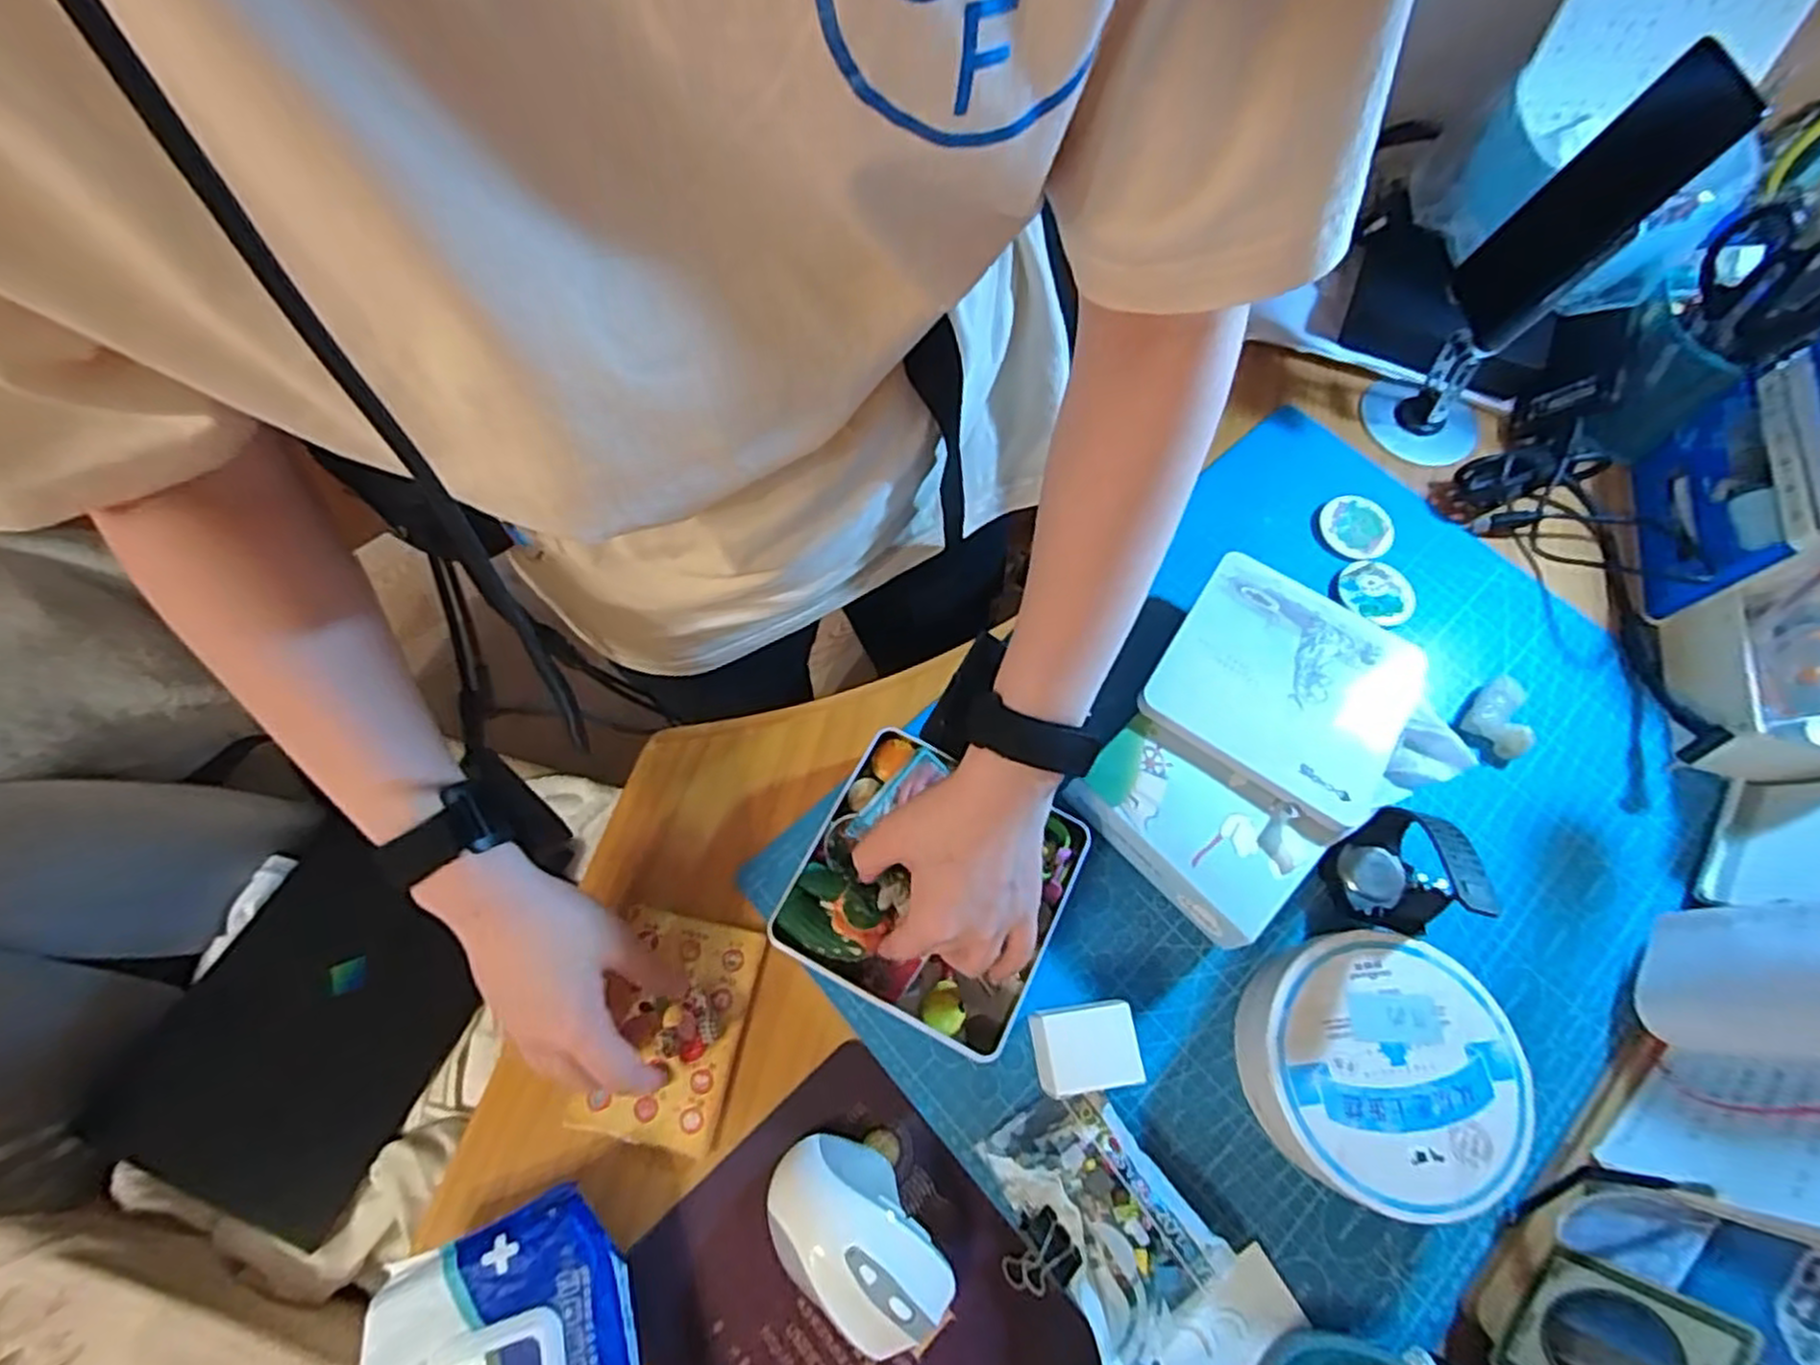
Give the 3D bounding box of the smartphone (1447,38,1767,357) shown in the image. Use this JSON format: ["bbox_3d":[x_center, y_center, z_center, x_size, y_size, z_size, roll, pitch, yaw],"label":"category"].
[{"bbox_3d":[0.434,-0.303,0.494,0.010,0.163,0.082,6,61,-18],"label":"smartphone"}]

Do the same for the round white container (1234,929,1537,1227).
[{"bbox_3d":[0.264,0.218,0.436,0.135,0.054,0.134,1,67,-2],"label":"round white container"}]

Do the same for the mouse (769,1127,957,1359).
[{"bbox_3d":[-0.031,0.297,0.404,0.068,0.042,0.106,-33,72,-14],"label":"mouse"}]

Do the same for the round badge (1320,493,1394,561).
[{"bbox_3d":[0.354,-0.123,0.606,0.052,0.009,0.057,1,67,-2],"label":"round badge"}]

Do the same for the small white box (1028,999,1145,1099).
[{"bbox_3d":[0.099,0.209,0.440,0.052,0.041,0.044,-7,68,-5],"label":"small white box"}]

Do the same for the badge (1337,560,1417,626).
[{"bbox_3d":[0.356,-0.070,0.584,0.055,0.009,0.052,-1,66,3],"label":"badge"}]

